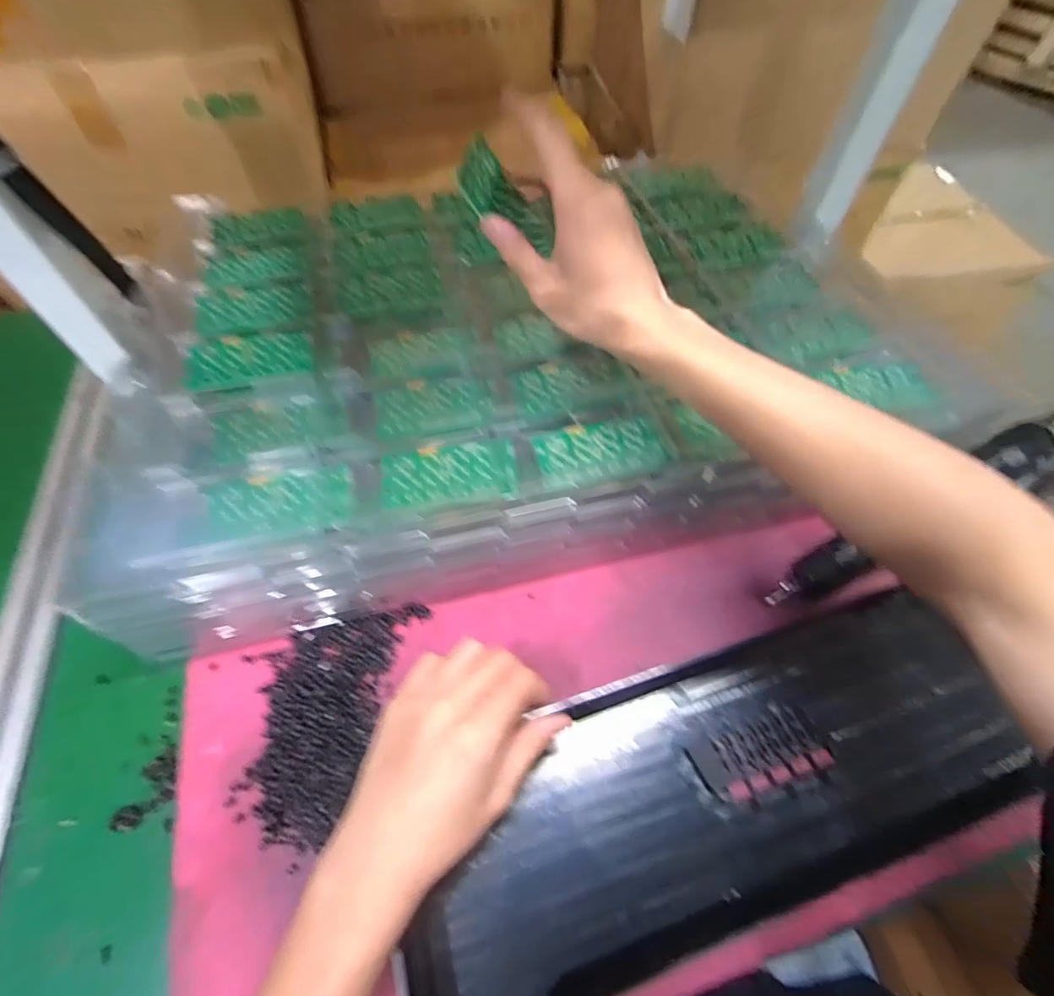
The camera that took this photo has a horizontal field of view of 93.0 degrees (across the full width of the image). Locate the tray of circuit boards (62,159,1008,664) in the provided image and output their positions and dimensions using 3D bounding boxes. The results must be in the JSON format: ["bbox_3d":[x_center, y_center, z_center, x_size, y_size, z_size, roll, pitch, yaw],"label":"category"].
[{"bbox_3d":[-0.006,-0.141,0.472,0.637,0.092,0.426,-10,58,-7],"label":"tray of circuit boards"}]

